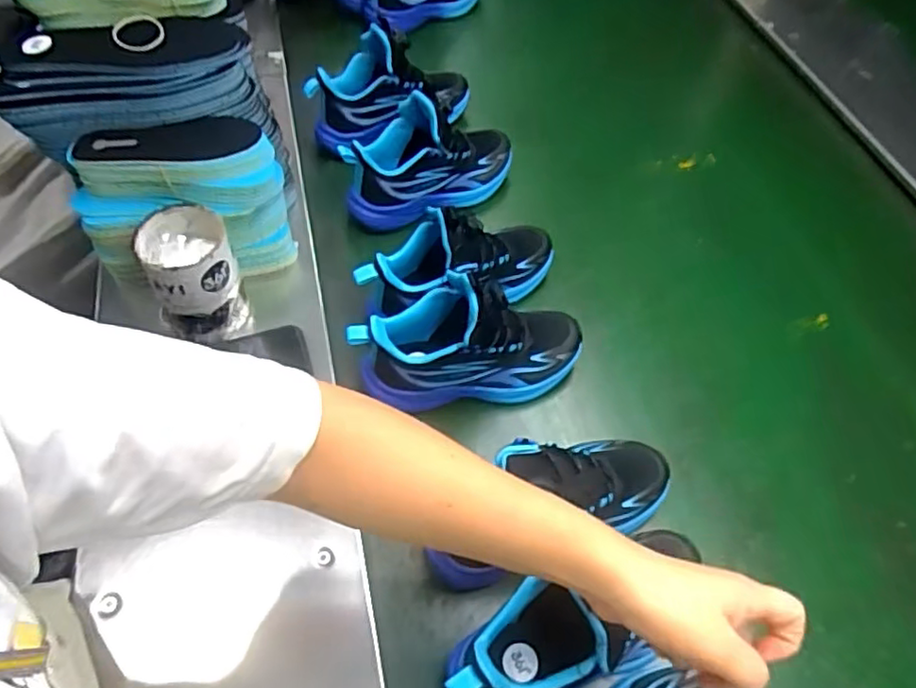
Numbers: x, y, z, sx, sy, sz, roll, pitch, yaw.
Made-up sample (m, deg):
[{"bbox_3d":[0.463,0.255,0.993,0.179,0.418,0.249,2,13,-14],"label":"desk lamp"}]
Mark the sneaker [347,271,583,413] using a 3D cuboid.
[{"bbox_3d":[0.015,-0.006,0.615,0.225,0.143,0.088,-2,56,-4],"label":"sneaker"}]

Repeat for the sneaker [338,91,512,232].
[{"bbox_3d":[-0.031,-0.222,0.758,0.217,0.125,0.087,-17,58,-14],"label":"sneaker"}]

